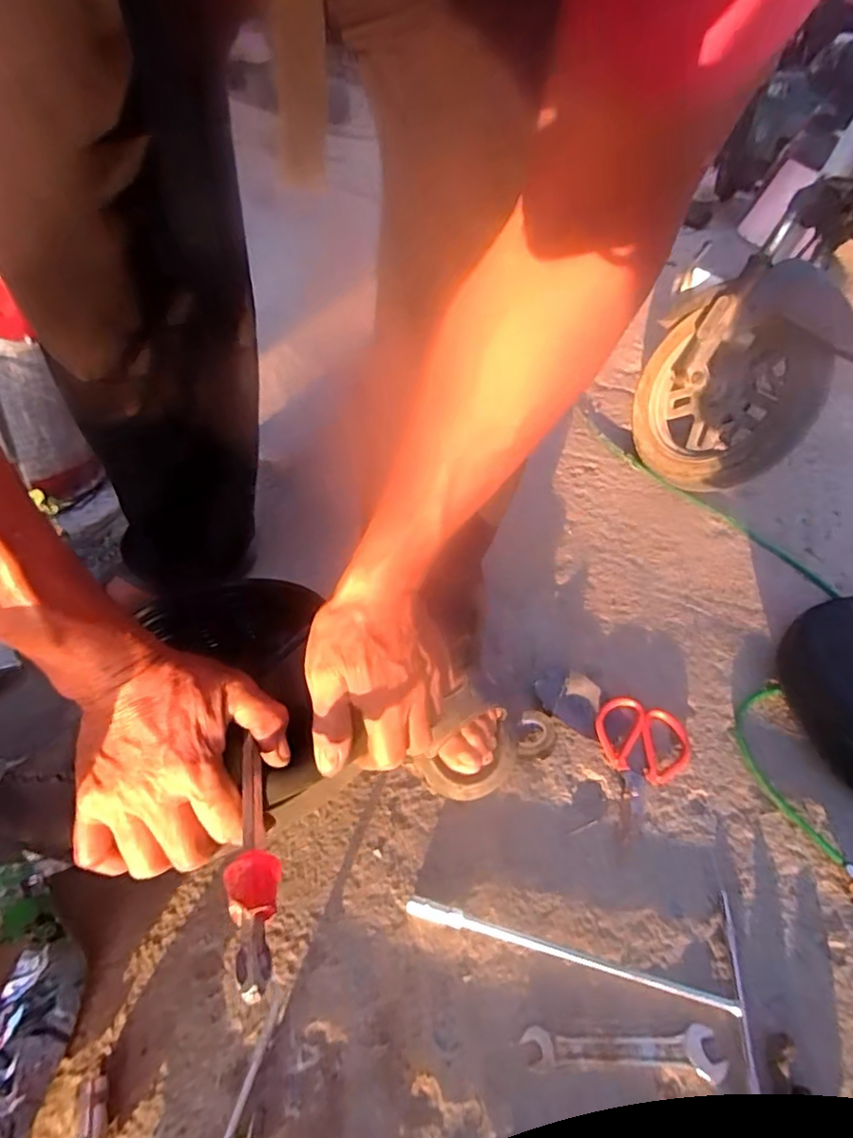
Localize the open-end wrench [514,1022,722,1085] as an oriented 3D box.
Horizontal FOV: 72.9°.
[{"bbox_3d":[0.154,0.380,0.453,0.152,0.007,0.033,3,43,-4],"label":"open-end wrench"}]

